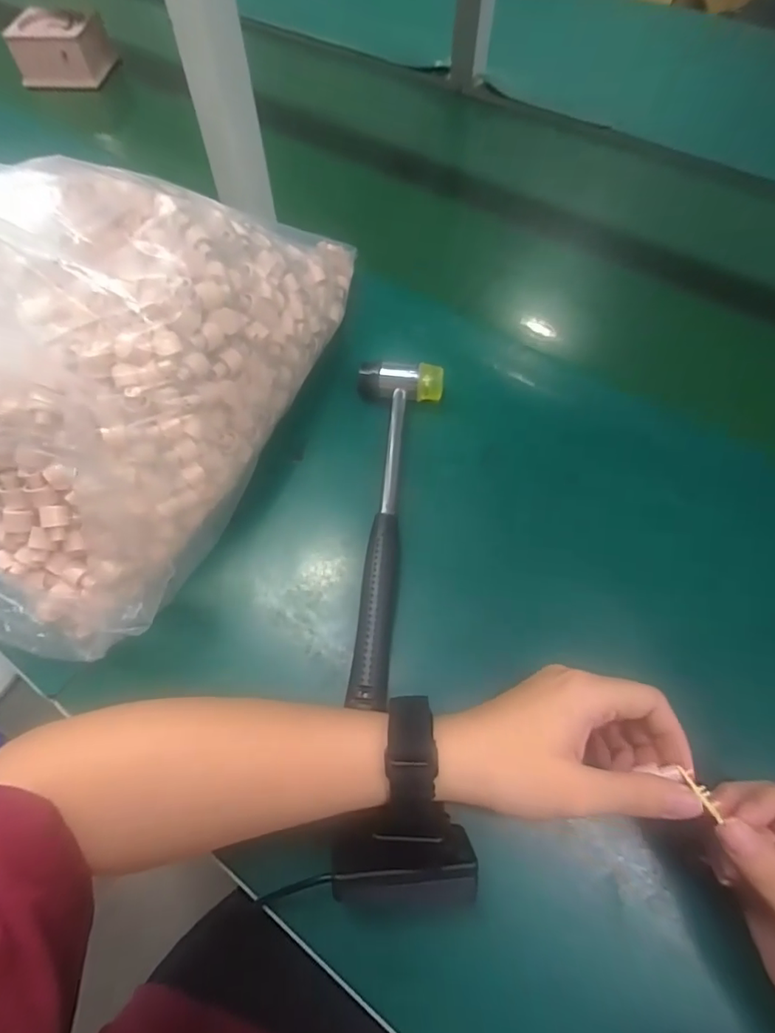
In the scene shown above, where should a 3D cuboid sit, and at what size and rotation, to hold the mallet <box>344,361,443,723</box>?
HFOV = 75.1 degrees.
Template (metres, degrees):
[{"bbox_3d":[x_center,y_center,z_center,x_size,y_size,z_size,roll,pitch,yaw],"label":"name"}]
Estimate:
[{"bbox_3d":[-0.001,-0.005,0.357,0.062,0.023,0.259,5,62,3],"label":"mallet"}]

